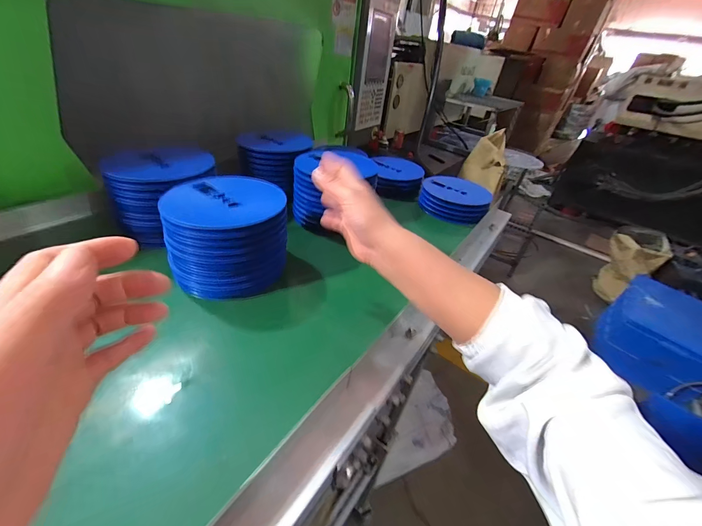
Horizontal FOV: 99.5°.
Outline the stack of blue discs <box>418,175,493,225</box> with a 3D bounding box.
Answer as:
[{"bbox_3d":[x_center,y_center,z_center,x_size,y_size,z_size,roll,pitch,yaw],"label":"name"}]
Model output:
[{"bbox_3d":[0.267,-0.165,0.771,0.173,0.069,0.144,18,37,14],"label":"stack of blue discs"}]

